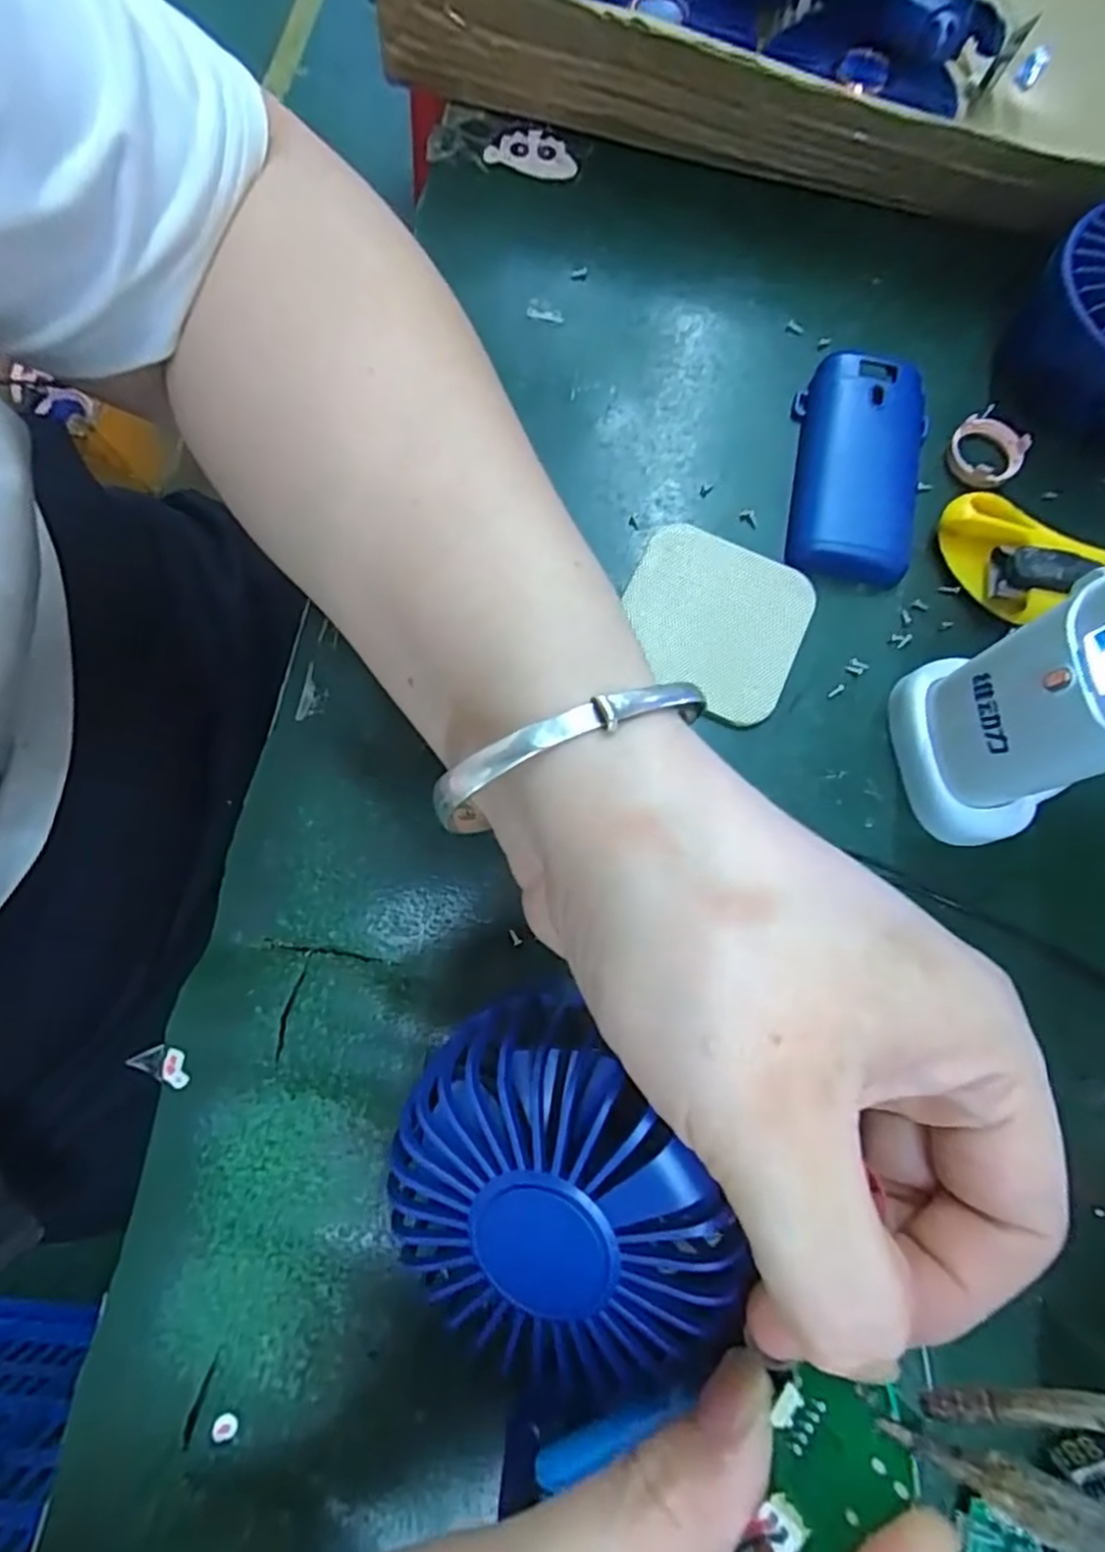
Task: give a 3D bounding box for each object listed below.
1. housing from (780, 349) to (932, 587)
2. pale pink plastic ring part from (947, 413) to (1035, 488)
[{"bbox_3d":[0.117,-0.118,0.265,0.051,0.014,0.091,9,75,1],"label":"housing"},{"bbox_3d":[0.169,-0.126,0.273,0.028,0.007,0.029,0,75,-1],"label":"pale pink plastic ring part"}]

